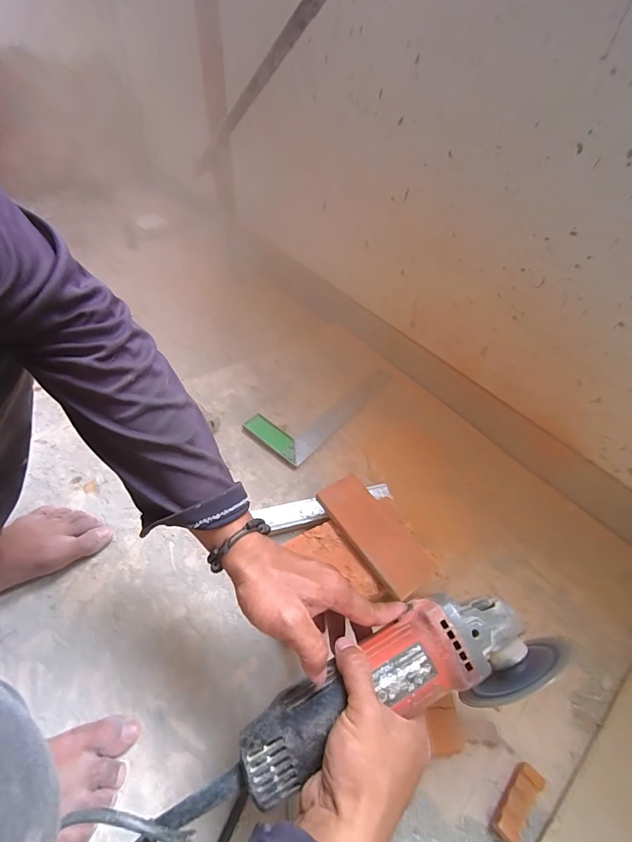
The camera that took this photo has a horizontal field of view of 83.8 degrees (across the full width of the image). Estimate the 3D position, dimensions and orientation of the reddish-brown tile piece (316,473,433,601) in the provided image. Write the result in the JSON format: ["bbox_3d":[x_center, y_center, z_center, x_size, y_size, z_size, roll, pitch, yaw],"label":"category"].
[{"bbox_3d":[0.073,0.141,0.451,0.066,0.017,0.158,-27,55,-27],"label":"reddish-brown tile piece"}]

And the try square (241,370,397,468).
[{"bbox_3d":[0.014,-0.038,0.675,0.121,0.012,0.296,33,53,23],"label":"try square"}]

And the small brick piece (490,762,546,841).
[{"bbox_3d":[0.188,0.359,0.332,0.063,0.020,0.022,-30,56,-28],"label":"small brick piece"}]

